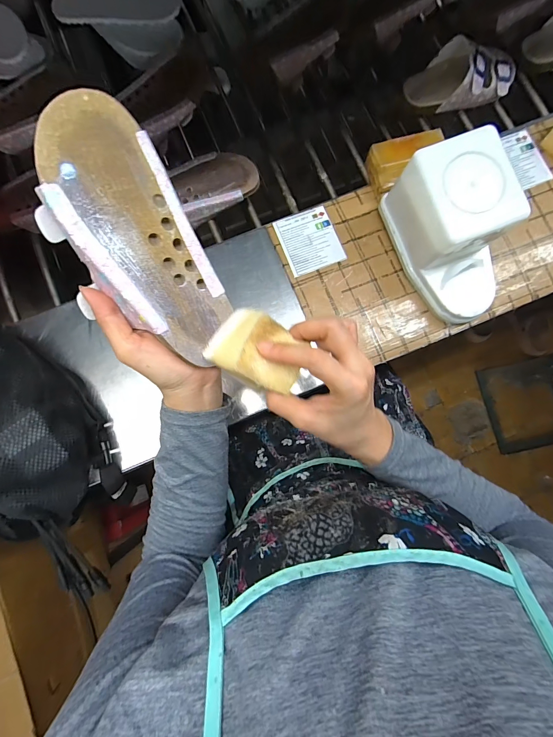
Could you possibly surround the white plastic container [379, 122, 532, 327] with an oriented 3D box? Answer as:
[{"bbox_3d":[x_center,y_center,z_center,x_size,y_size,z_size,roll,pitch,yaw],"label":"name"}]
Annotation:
[{"bbox_3d":[0.213,-0.155,0.390,0.097,0.123,0.175,-22,81,-4],"label":"white plastic container"}]

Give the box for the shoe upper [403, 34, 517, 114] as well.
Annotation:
[{"bbox_3d":[0.295,-0.459,0.512,0.175,0.060,0.078,1,80,0],"label":"shoe upper"}]

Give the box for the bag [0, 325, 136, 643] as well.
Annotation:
[{"bbox_3d":[-0.278,0.084,0.370,0.140,0.098,0.355,-38,82,-6],"label":"bag"}]

